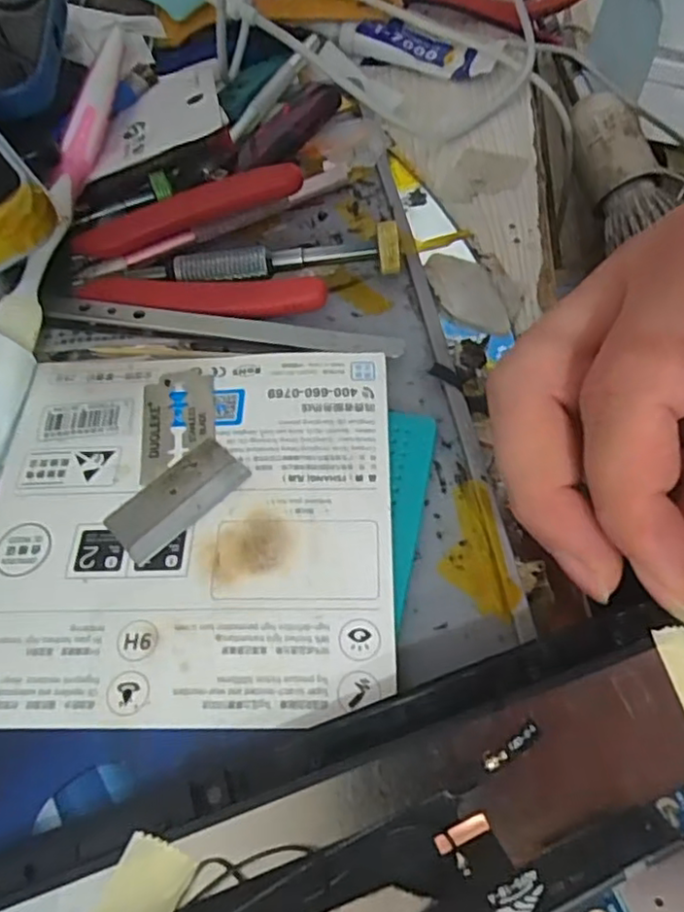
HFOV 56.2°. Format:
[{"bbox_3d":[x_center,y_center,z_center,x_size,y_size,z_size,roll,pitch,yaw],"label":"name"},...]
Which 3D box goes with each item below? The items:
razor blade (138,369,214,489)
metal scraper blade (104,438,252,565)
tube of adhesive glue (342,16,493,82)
[{"bbox_3d":[-0.050,-0.010,0.195,0.022,0.004,0.038,-8,58,-1],"label":"razor blade"},{"bbox_3d":[-0.046,0.011,0.181,0.039,0.004,0.020,-39,62,-18],"label":"metal scraper blade"},{"bbox_3d":[0.038,-0.208,0.325,0.077,0.009,0.027,16,57,9],"label":"tube of adhesive glue"}]

